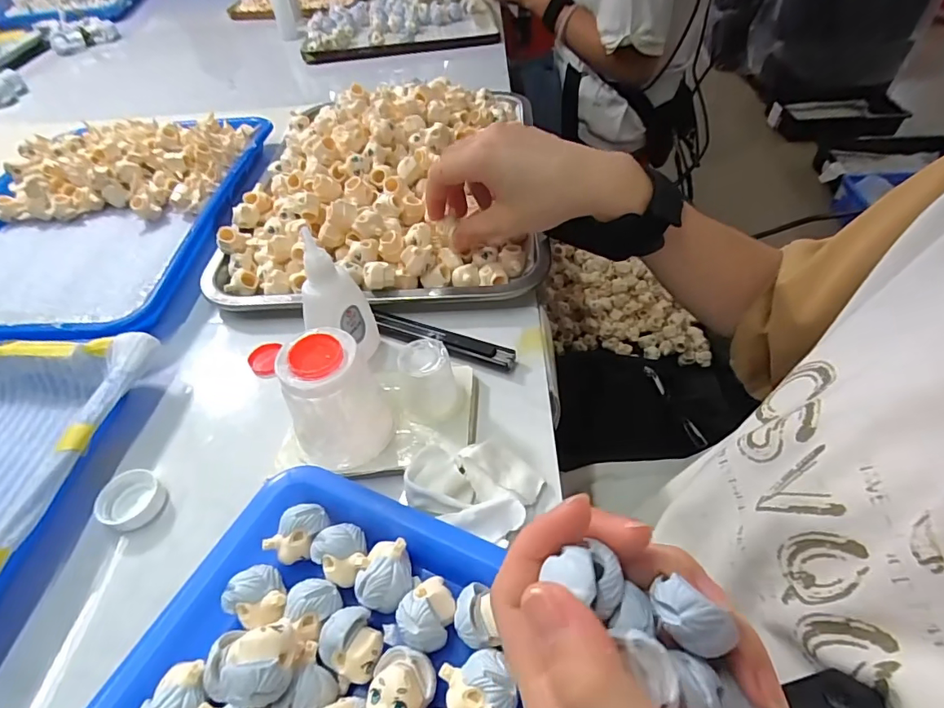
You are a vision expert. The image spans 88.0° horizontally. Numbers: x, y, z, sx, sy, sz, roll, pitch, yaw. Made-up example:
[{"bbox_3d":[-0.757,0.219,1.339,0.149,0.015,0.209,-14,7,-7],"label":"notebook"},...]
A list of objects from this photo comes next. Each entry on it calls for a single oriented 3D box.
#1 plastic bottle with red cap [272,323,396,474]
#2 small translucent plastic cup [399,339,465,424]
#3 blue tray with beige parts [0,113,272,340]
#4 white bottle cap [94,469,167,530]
[{"bbox_3d":[-0.070,0.027,0.257,0.053,0.070,0.046,-22,51,-16],"label":"plastic bottle with red cap"},{"bbox_3d":[-0.023,0.015,0.276,0.034,0.046,0.031,-2,49,2],"label":"small translucent plastic cup"},{"bbox_3d":[-0.346,-0.133,0.439,0.260,0.041,0.331,-1,49,2],"label":"blue tray with beige parts"},{"bbox_3d":[-0.184,0.079,0.263,0.029,0.008,0.035,-37,57,-26],"label":"white bottle cap"}]

